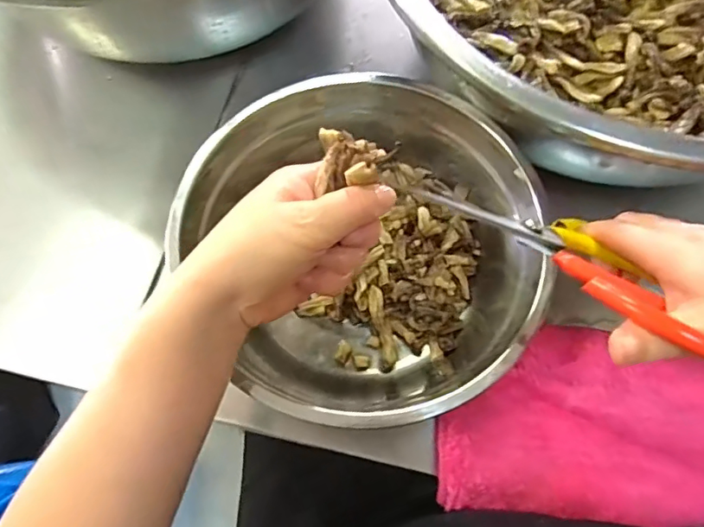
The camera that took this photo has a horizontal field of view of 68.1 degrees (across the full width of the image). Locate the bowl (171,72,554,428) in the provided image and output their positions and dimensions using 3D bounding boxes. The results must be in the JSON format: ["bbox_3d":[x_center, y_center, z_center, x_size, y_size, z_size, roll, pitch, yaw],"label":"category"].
[{"bbox_3d":[0.010,-0.012,0.396,0.240,0.094,0.248,0,69,0],"label":"bowl"}]

